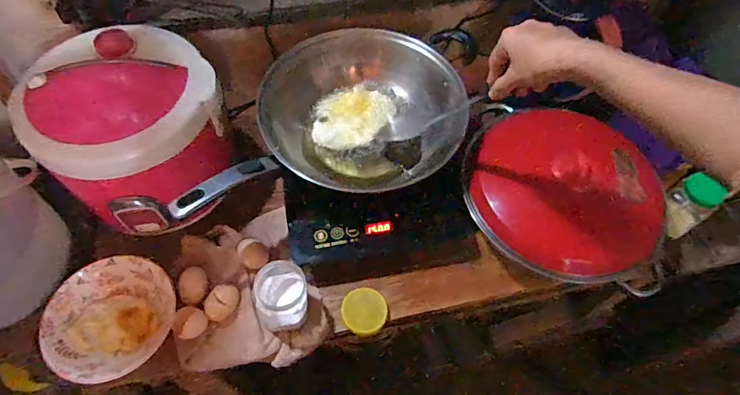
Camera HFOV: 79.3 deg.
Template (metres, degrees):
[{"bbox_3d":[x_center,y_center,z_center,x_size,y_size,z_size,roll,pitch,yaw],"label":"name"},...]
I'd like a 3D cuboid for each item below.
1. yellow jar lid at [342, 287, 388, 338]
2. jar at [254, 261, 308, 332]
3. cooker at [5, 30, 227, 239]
[{"bbox_3d":[-0.006,0.172,0.676,0.068,0.011,0.068,2,79,-11],"label":"yellow jar lid"},{"bbox_3d":[-0.128,0.143,0.646,0.074,0.081,0.077,1,59,-1],"label":"jar"},{"bbox_3d":[-0.340,-0.095,0.675,0.230,0.184,0.248,28,62,15],"label":"cooker"}]

